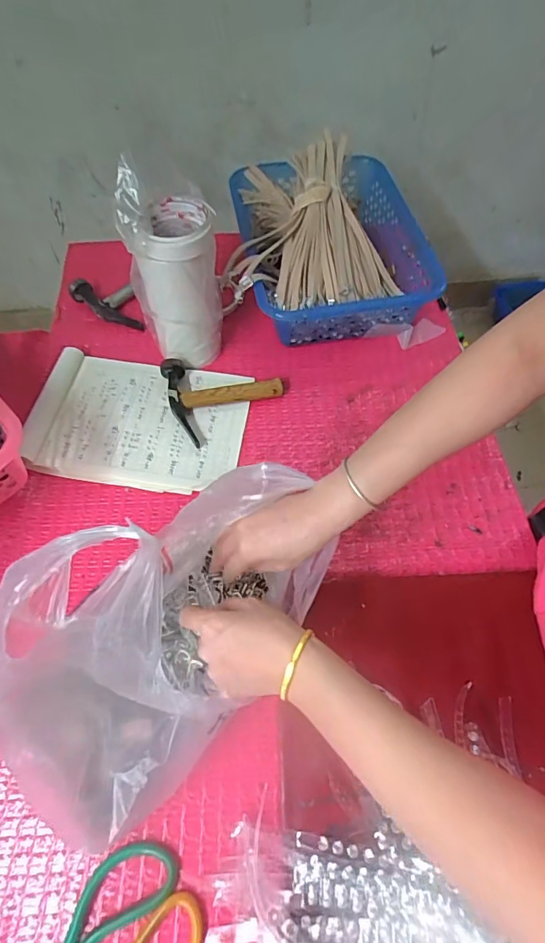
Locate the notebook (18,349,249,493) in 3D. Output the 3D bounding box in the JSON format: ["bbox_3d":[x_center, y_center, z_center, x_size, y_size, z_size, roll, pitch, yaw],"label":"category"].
[{"bbox_3d":[-0.175,-0.073,0.617,0.266,0.026,0.194,8,61,3],"label":"notebook"}]

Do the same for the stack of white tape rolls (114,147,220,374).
[{"bbox_3d":[-0.122,-0.242,0.599,0.106,0.224,0.090,-13,62,-9],"label":"stack of white tape rolls"}]

